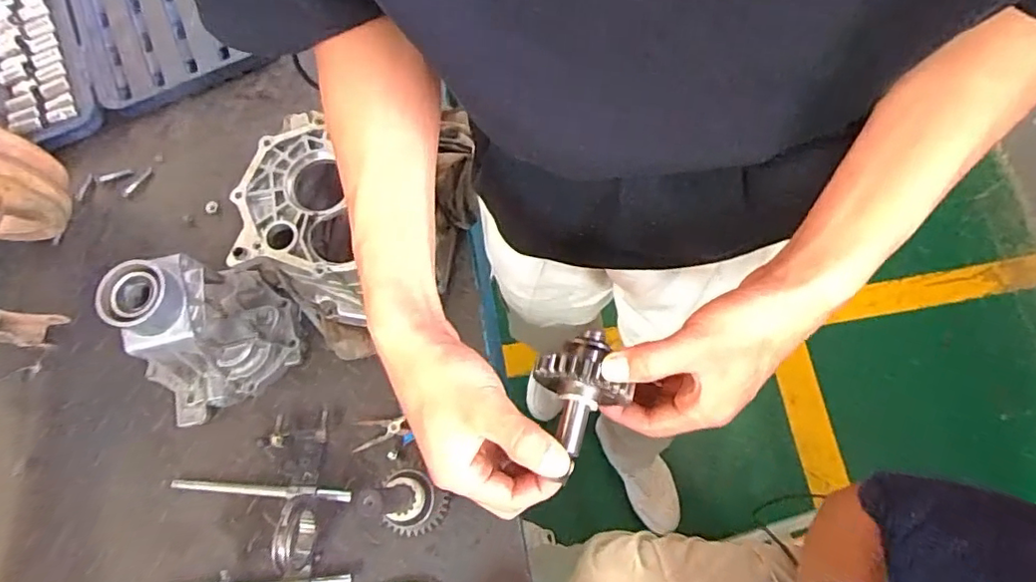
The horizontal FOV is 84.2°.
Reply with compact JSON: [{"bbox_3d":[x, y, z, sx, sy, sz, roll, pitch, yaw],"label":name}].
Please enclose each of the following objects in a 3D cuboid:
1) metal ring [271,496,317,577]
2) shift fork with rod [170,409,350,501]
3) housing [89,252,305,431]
[{"bbox_3d":[-0.239,0.266,0.620,0.023,0.075,0.074,4,72,3],"label":"metal ring"},{"bbox_3d":[-0.297,0.191,0.682,0.195,0.034,0.097,3,72,3],"label":"shift fork with rod"},{"bbox_3d":[-0.367,0.056,0.659,0.147,0.168,0.186,38,77,13],"label":"housing"}]

